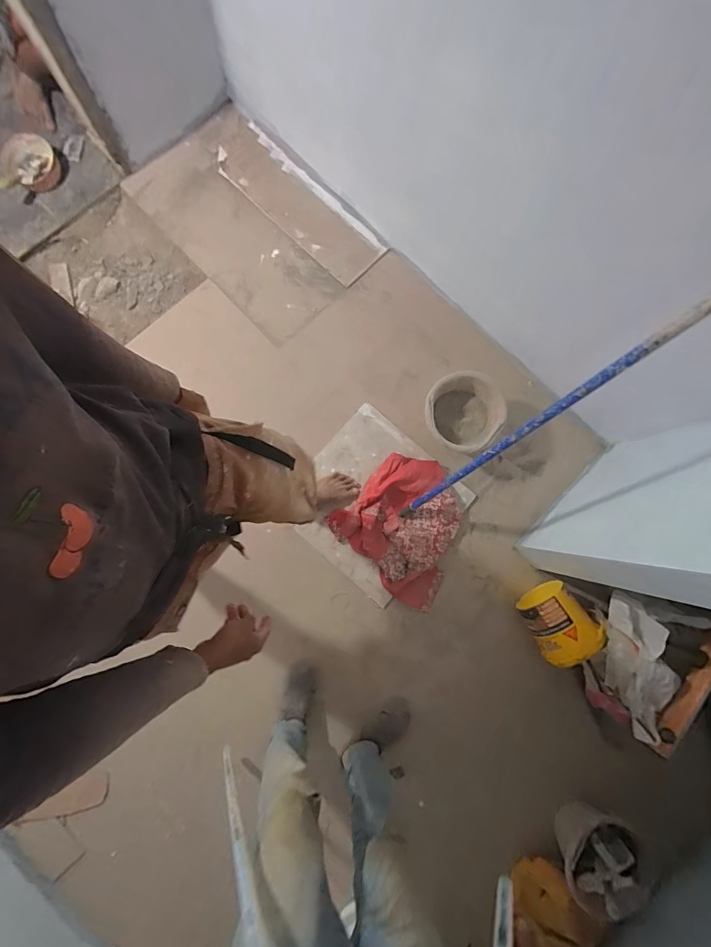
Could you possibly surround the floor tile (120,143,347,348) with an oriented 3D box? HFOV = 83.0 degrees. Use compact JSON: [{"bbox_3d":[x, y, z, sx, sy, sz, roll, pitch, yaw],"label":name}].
[{"bbox_3d":[-0.442,-0.830,1.434,0.804,0.022,0.303,44,88,2],"label":"floor tile"}]

